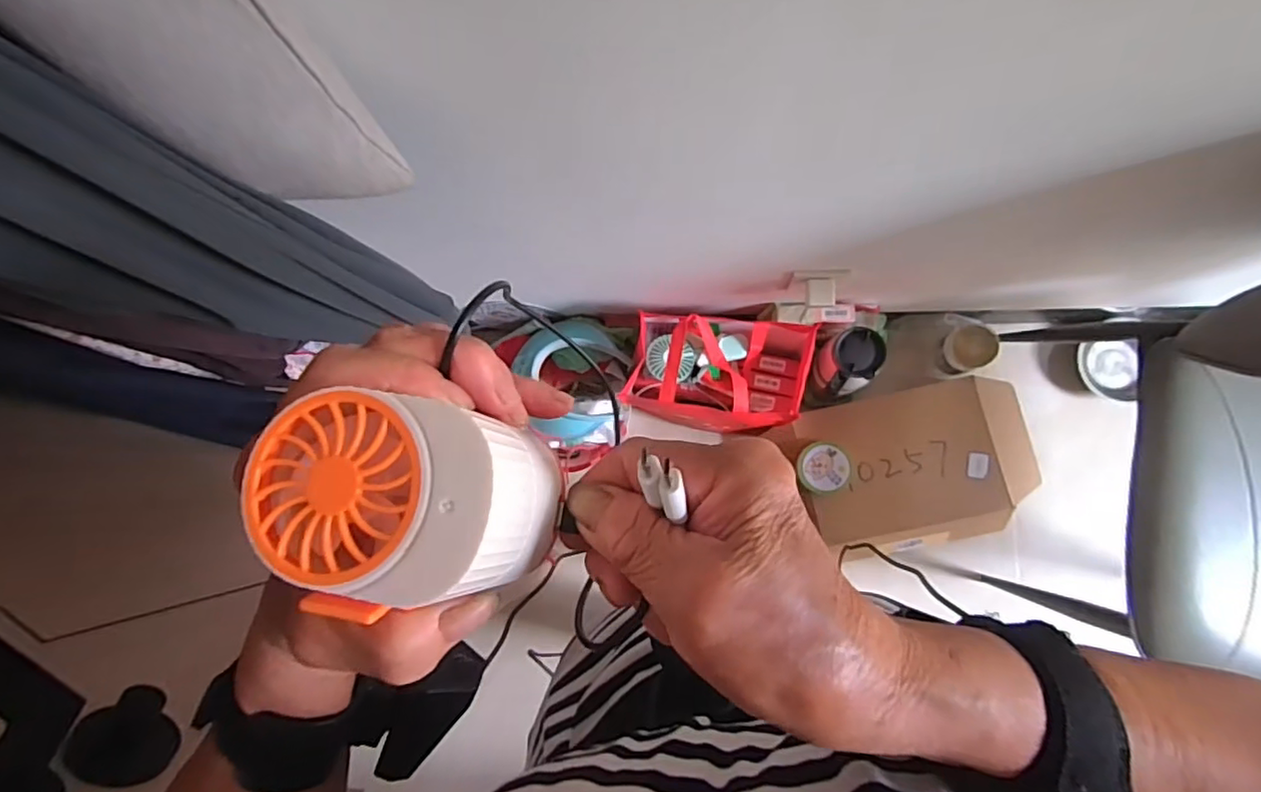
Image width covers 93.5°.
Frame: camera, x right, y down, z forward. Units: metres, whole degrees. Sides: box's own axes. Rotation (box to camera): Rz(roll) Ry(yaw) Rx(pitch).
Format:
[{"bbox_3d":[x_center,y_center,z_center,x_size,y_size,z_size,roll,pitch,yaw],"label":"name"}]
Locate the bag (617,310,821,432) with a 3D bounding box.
[{"bbox_3d":[0.152,-0.045,1.041,0.291,0.162,0.174,8,85,8],"label":"bag"}]

